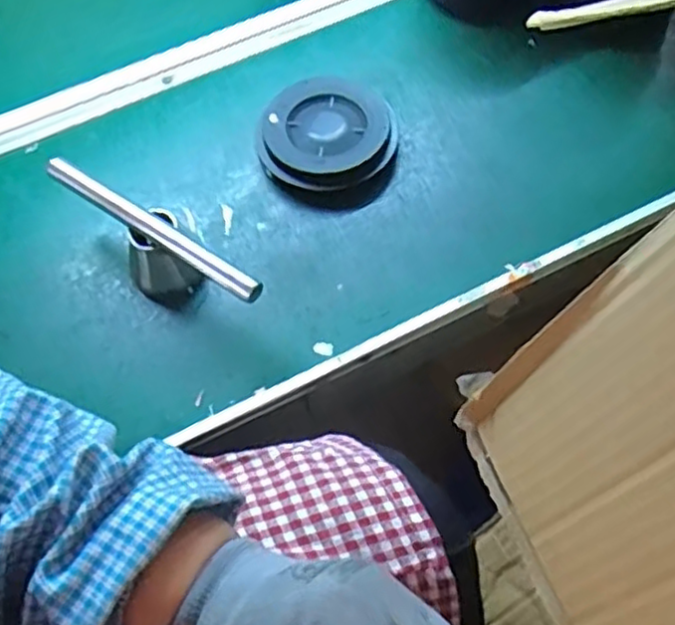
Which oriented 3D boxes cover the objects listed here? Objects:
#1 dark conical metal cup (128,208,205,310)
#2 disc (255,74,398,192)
[{"bbox_3d":[-0.139,-0.040,0.546,0.048,0.057,0.050,-1,62,2],"label":"dark conical metal cup"},{"bbox_3d":[-0.010,-0.160,0.618,0.118,0.027,0.118,-1,62,2],"label":"disc"}]

